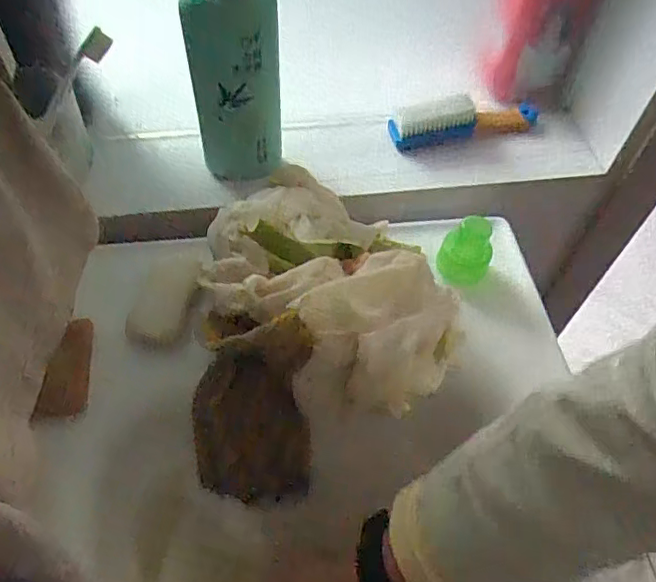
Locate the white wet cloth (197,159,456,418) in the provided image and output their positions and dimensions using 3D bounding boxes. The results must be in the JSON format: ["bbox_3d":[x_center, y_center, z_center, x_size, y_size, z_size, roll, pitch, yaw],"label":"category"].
[{"bbox_3d":[-0.003,-0.006,0.442,0.165,0.087,0.207,-33,63,-23],"label":"white wet cloth"}]

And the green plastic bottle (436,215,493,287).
[{"bbox_3d":[0.117,-0.033,0.493,0.041,0.050,0.044,22,57,11],"label":"green plastic bottle"}]

